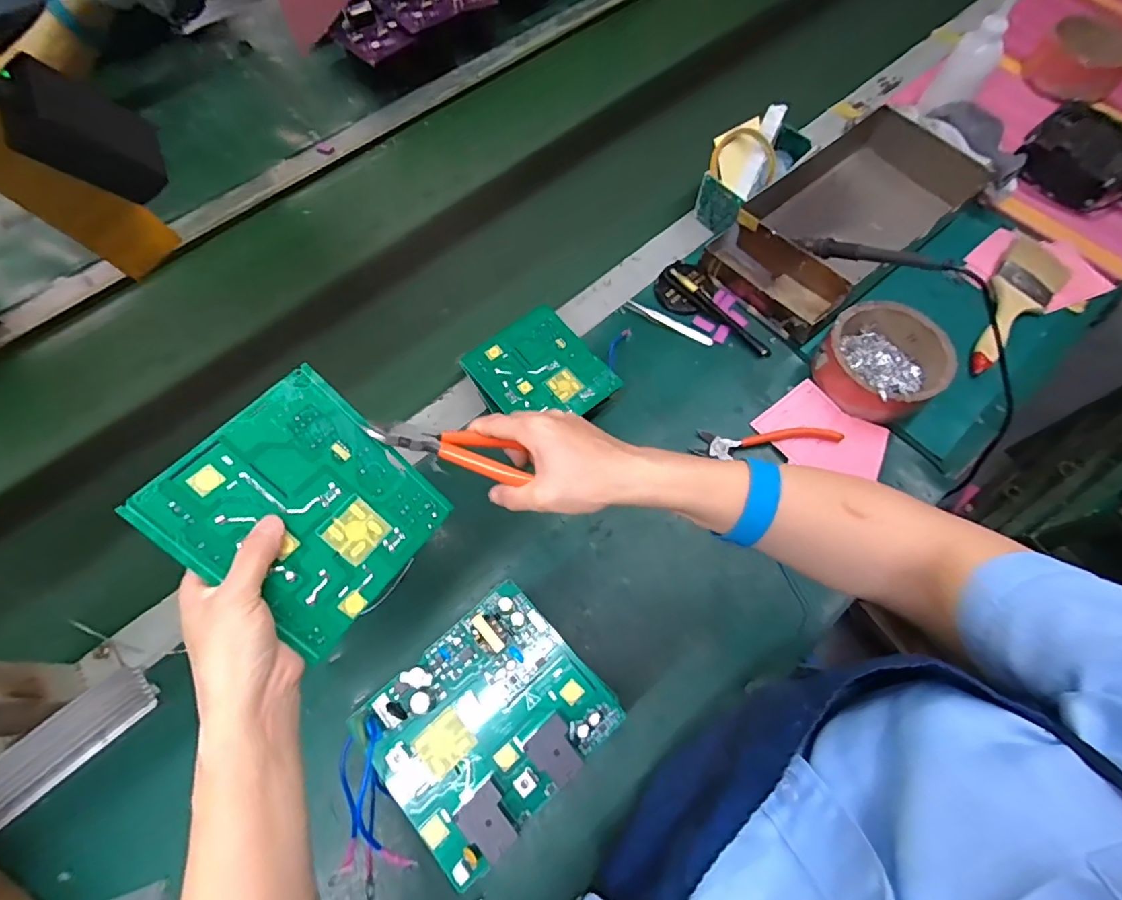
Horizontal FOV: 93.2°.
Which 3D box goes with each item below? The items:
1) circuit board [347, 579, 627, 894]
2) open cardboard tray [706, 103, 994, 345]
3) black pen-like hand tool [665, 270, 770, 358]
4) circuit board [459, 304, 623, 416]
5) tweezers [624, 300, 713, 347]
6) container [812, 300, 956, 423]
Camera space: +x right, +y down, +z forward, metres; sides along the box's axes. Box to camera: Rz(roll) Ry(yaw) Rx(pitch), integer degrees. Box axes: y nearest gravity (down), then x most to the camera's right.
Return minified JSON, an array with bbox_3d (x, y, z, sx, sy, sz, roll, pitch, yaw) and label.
[{"bbox_3d":[-0.045,0.163,0.320,0.129,0.029,0.112,-40,71,-17],"label":"circuit board"},{"bbox_3d":[0.346,-0.283,0.646,0.328,0.065,0.165,-40,72,-14],"label":"open cardboard tray"},{"bbox_3d":[0.185,-0.165,0.628,0.018,0.014,0.153,-42,73,-15],"label":"black pen-like hand tool"},{"bbox_3d":[-0.023,-0.081,0.555,0.118,0.011,0.128,-36,72,-13],"label":"circuit board"},{"bbox_3d":[0.127,-0.151,0.627,0.110,0.004,0.014,29,71,12],"label":"tweezers"},{"bbox_3d":[0.343,-0.095,0.573,0.116,0.055,0.117,0,68,1],"label":"container"}]

